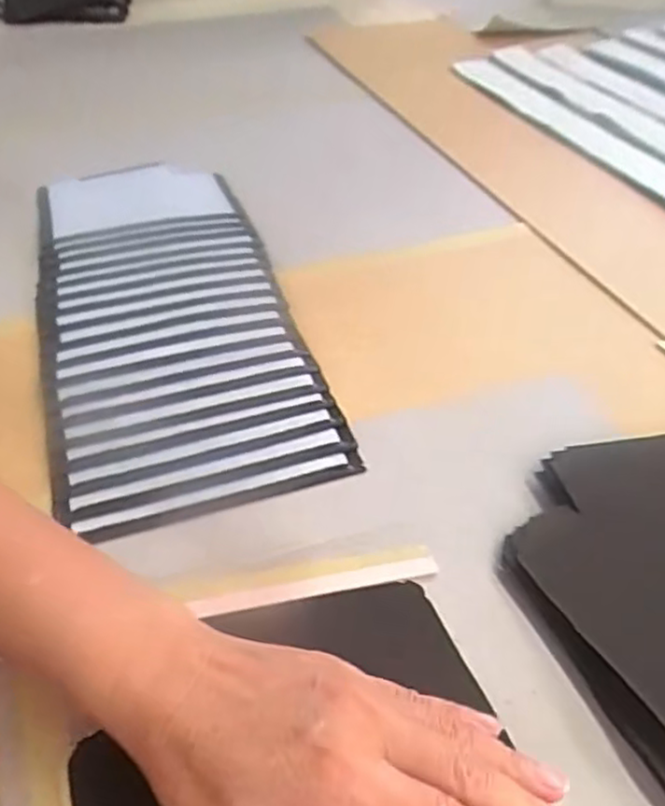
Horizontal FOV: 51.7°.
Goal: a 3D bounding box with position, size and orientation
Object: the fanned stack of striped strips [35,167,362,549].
[{"bbox_3d":[-0.122,-0.069,0.497,0.172,0.034,0.373,-14,45,-14],"label":"fanned stack of striped strips"}]

